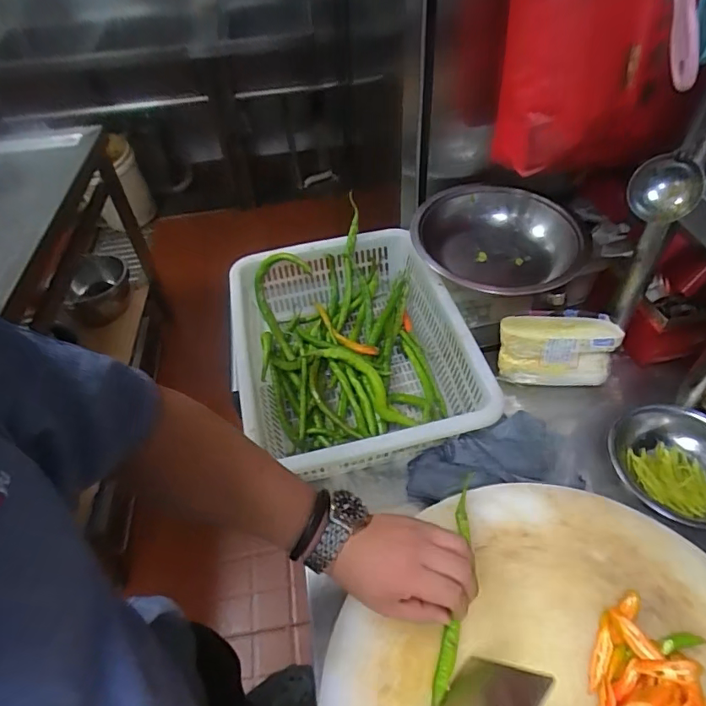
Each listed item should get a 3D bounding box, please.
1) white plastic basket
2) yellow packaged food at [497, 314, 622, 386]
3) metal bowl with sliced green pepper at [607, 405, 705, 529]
[{"bbox_3d":[-0.004,-0.003,0.712,0.313,0.129,0.378,-12,48,-7],"label":"white plastic basket"},{"bbox_3d":[0.292,-0.001,0.703,0.158,0.073,0.064,7,49,9],"label":"yellow packaged food"},{"bbox_3d":[0.409,0.131,0.604,0.134,0.068,0.159,-36,56,-26],"label":"metal bowl with sliced green pepper"}]

